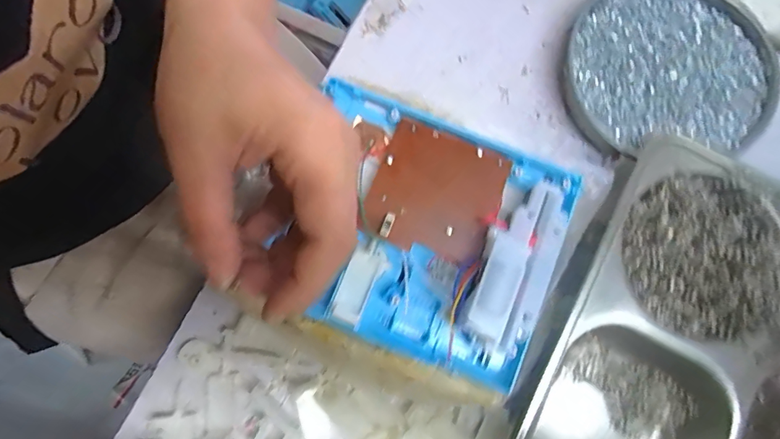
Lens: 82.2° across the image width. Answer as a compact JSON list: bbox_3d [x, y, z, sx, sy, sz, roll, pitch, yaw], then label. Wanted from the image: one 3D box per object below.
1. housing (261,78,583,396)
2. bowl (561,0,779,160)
[{"bbox_3d":[0.017,0.005,0.248,0.150,0.038,0.131,24,79,5],"label":"housing"},{"bbox_3d":[0.188,-0.109,0.307,0.133,0.018,0.135,0,78,-1],"label":"bowl"}]

